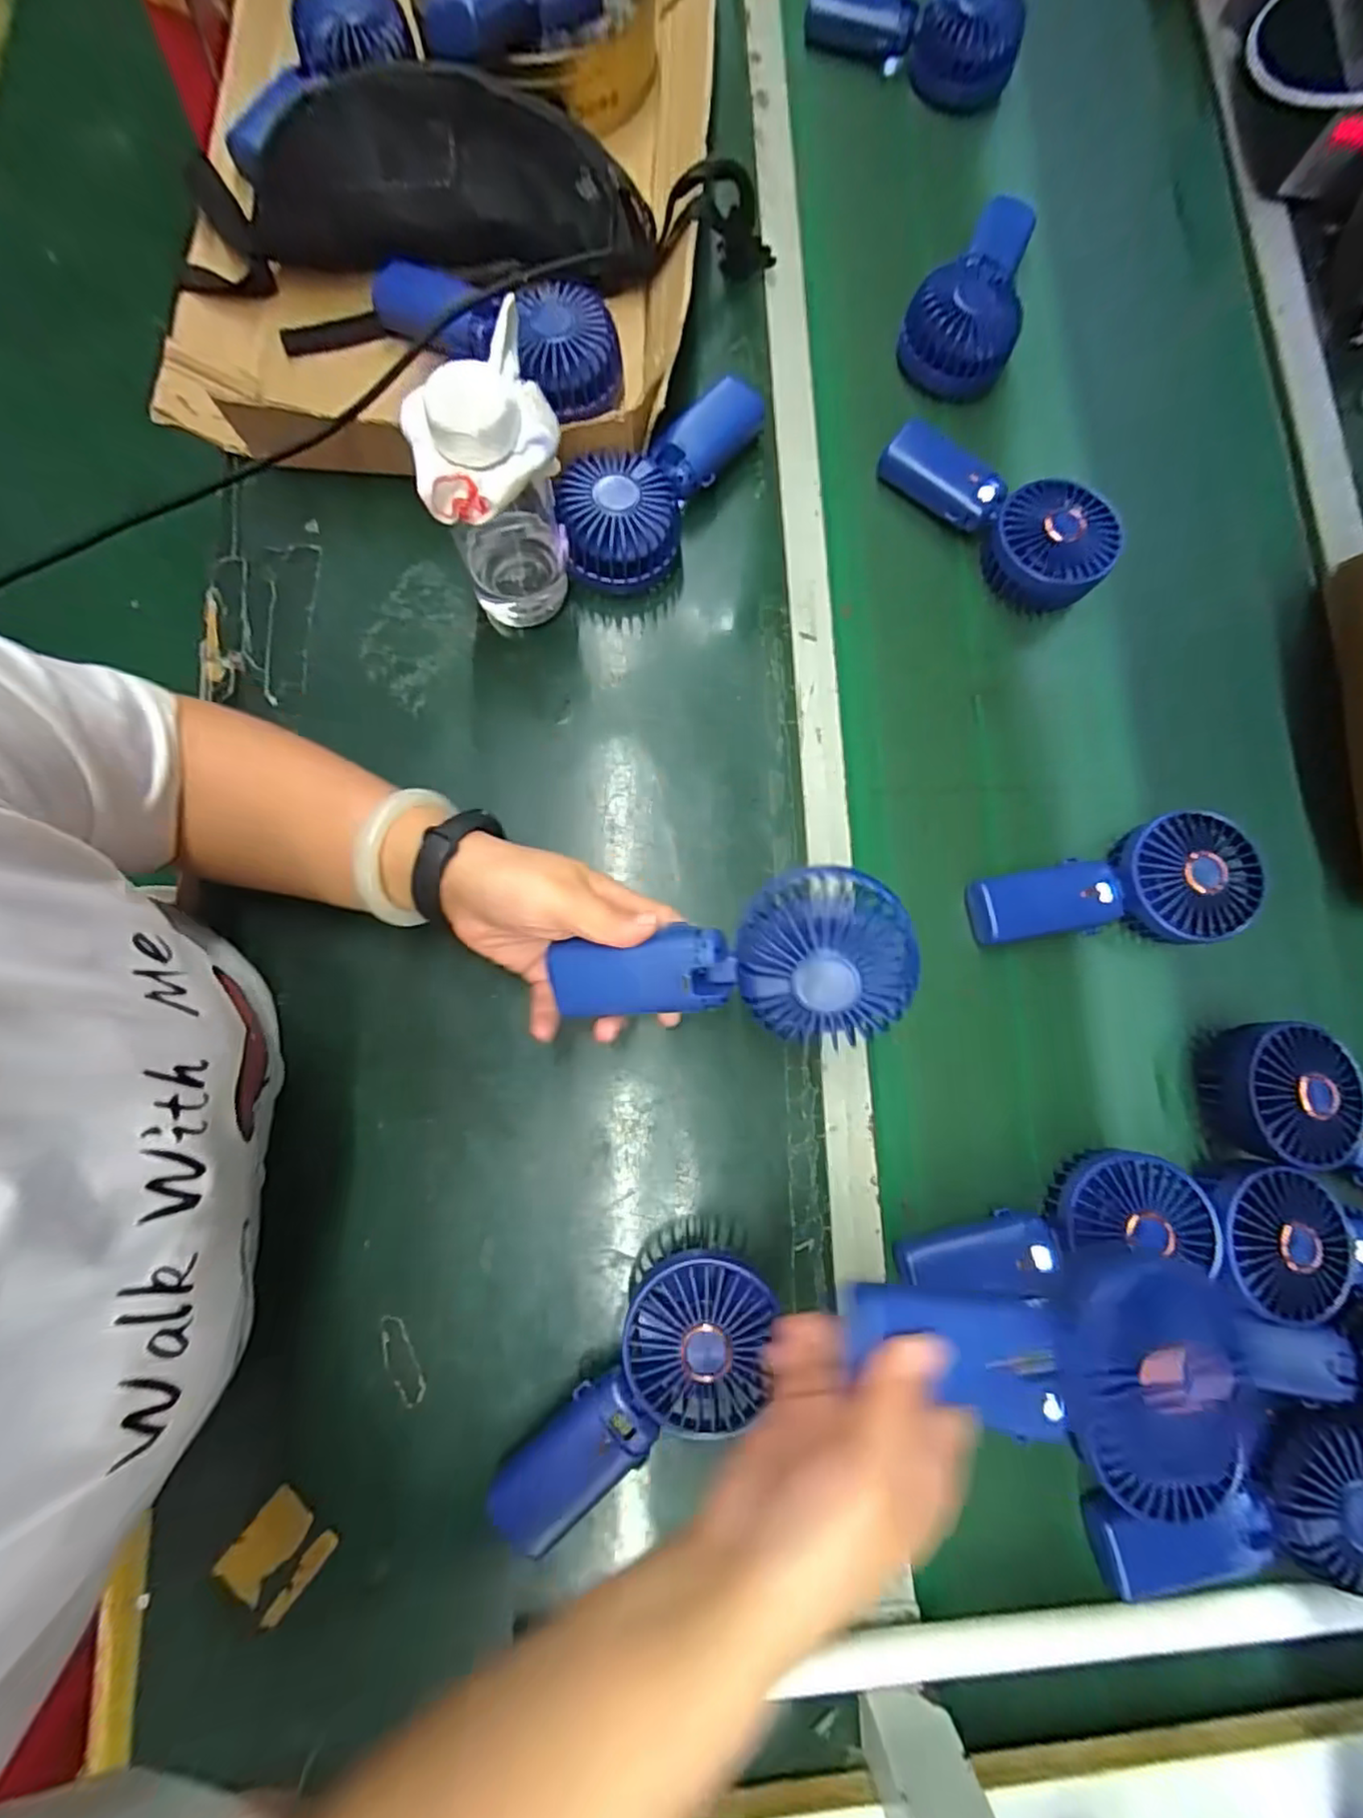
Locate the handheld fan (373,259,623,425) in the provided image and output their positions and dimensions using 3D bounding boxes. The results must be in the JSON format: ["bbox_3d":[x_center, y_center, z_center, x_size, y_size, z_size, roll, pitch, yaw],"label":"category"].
[{"bbox_3d":[-0.134,-0.409,0.452,0.185,0.042,0.085,9,80,-2],"label":"handheld fan"}]

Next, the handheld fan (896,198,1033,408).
[{"bbox_3d":[0.238,-0.495,0.513,0.084,0.050,0.163,25,78,0],"label":"handheld fan"}]

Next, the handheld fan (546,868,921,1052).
[{"bbox_3d":[0.022,0.028,0.319,0.176,0.034,0.077,-7,79,13],"label":"handheld fan"}]

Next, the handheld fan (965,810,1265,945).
[{"bbox_3d":[0.292,-0.011,0.426,0.186,0.034,0.081,-10,80,-7],"label":"handheld fan"}]

